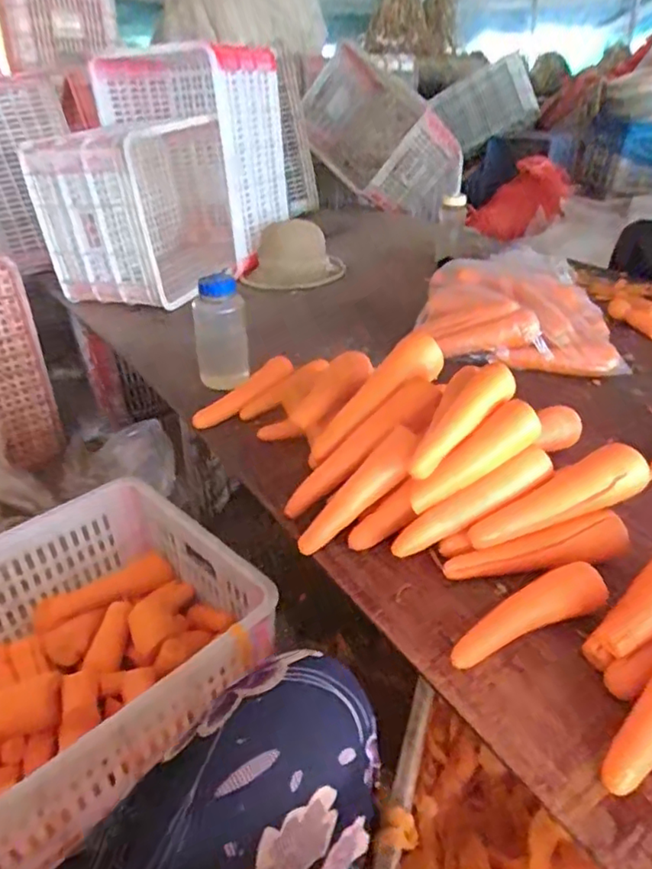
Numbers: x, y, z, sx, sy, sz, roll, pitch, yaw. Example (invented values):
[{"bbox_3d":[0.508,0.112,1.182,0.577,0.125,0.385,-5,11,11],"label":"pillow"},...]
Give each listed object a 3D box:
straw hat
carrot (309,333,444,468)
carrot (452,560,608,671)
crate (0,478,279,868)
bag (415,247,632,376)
[{"bbox_3d":[-0.081,-0.427,1.480,0.260,0.160,0.216,-3,33,-2],"label":"straw hat"},{"bbox_3d":[0.063,-0.043,0.739,0.227,0.039,0.056,-43,47,-14],"label":"carrot"},{"bbox_3d":[0.181,0.159,0.538,0.157,0.039,0.040,-13,34,-17],"label":"carrot"},{"bbox_3d":[-0.343,0.280,0.682,0.366,0.144,0.503,25,41,35],"label":"crate"},{"bbox_3d":[0.358,-0.231,1.099,0.337,0.109,0.343,7,34,13],"label":"bag"}]

